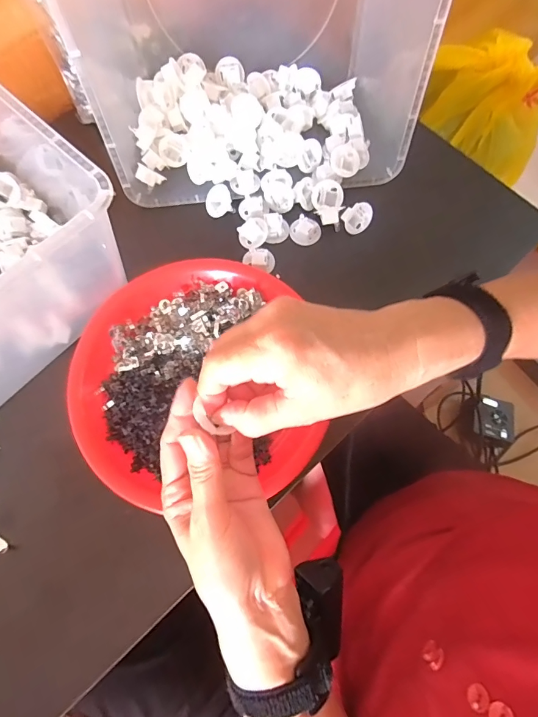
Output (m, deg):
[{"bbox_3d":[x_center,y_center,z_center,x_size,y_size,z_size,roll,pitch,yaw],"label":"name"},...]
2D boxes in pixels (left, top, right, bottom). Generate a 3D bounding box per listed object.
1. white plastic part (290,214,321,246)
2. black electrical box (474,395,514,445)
[{"bbox_3d":[0.040,-0.137,0.427,0.031,0.021,0.027,-15,74,-5],"label":"white plastic part"},{"bbox_3d":[0.403,0.109,0.727,0.067,0.022,0.079,13,73,3],"label":"black electrical box"}]

